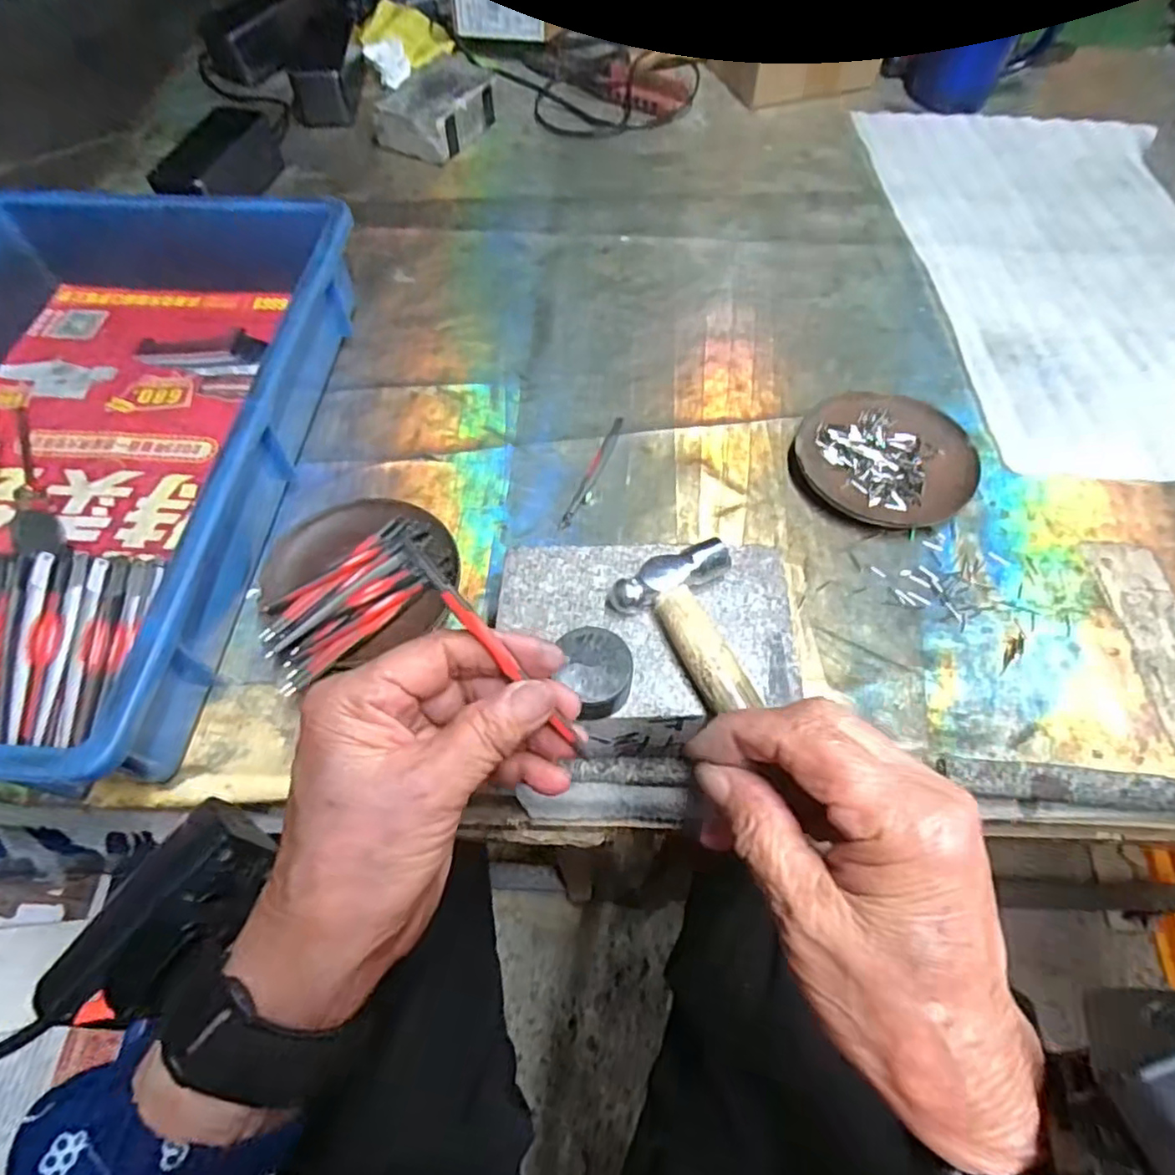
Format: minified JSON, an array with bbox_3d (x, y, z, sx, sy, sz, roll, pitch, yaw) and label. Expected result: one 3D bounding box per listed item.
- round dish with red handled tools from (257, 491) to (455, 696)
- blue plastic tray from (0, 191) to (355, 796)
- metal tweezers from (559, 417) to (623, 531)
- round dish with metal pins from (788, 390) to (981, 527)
[{"bbox_3d":[-0.141,-0.009,0.398,0.114,0.026,0.110,0,60,0],"label":"round dish with red handled tools"},{"bbox_3d":[-0.330,-0.100,0.422,0.280,0.082,0.447,3,60,2],"label":"blue plastic tray"},{"bbox_3d":[0.004,-0.080,0.450,0.009,0.004,0.101,19,62,11],"label":"metal tweezers"},{"bbox_3d":[0.201,-0.088,0.447,0.113,0.017,0.102,29,64,16],"label":"round dish with metal pins"}]

